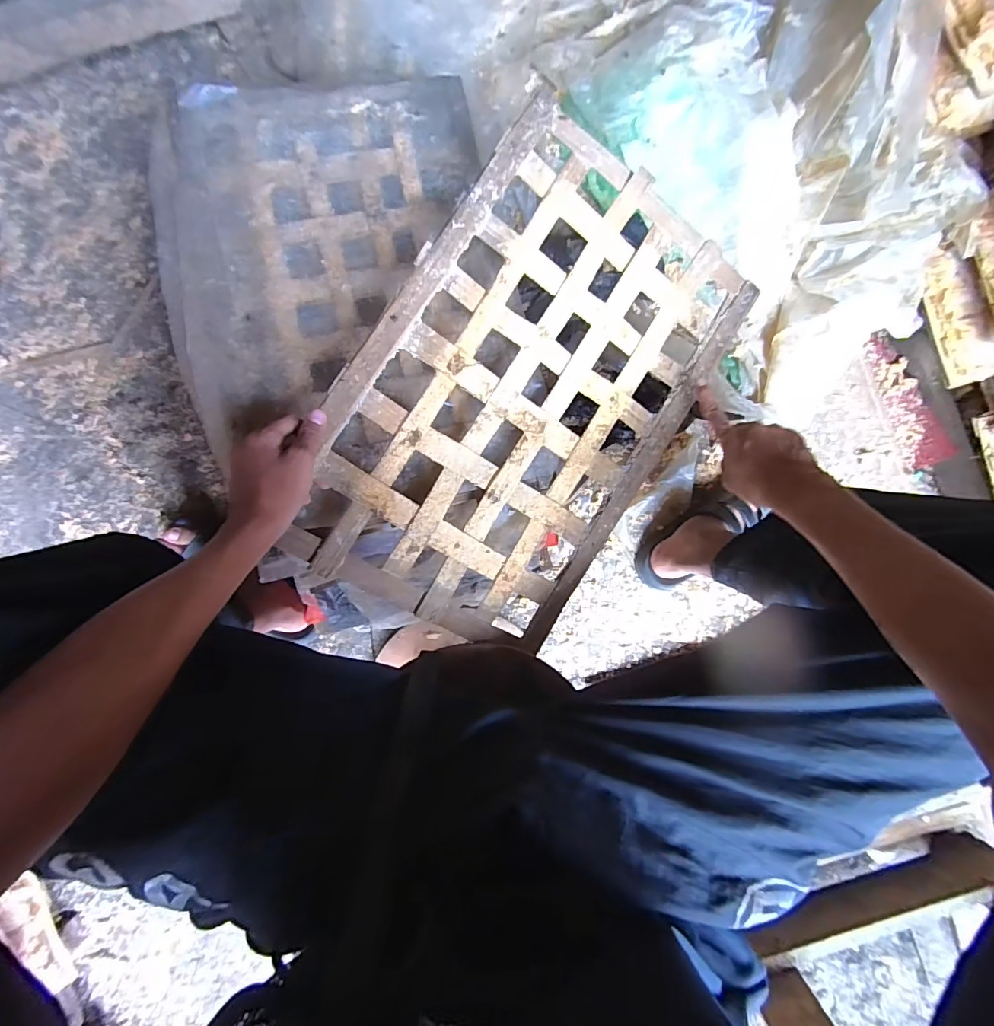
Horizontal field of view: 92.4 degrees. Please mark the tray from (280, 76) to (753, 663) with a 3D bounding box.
[{"bbox_3d":[0.032,-0.122,0.514,0.326,0.025,0.518,33,87,-17],"label":"tray"}]

